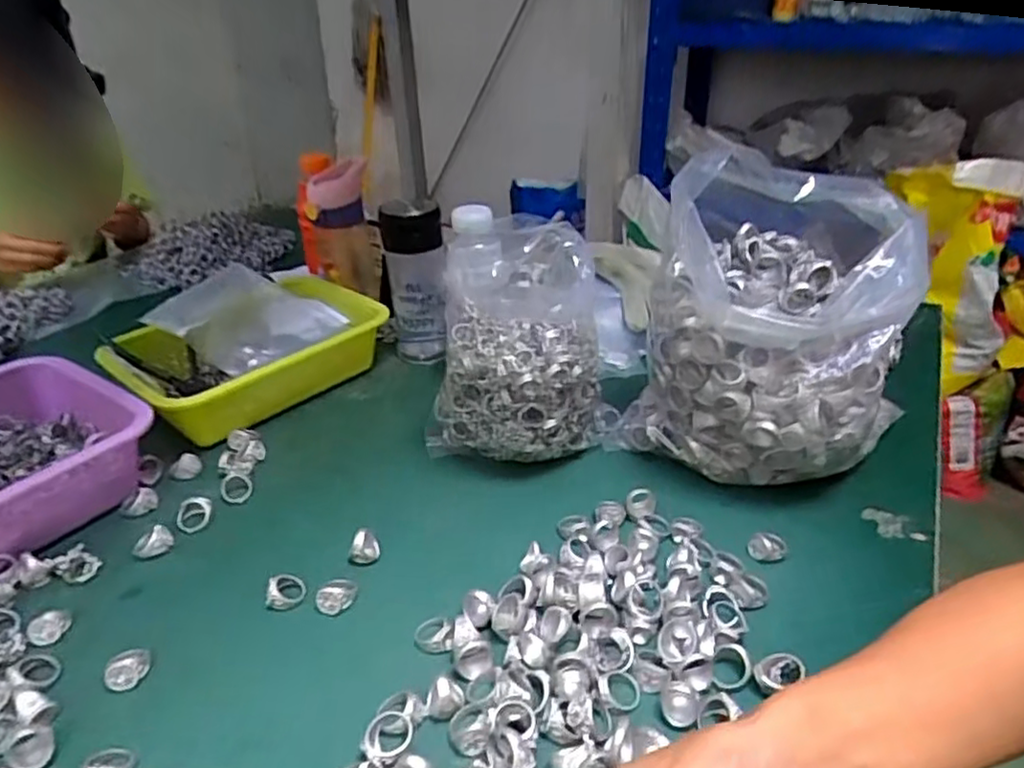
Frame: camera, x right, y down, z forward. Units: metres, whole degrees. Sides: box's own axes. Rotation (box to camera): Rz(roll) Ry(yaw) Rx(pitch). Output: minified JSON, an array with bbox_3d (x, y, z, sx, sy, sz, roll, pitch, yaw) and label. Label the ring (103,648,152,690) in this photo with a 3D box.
[{"bbox_3d":[-0.255,0.188,0.444,0.028,0.015,0.018,-20,36,-30],"label":"ring"}]

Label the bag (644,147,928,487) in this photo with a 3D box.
[{"bbox_3d":[0.219,-0.041,0.578,0.196,0.253,0.177,10,32,16],"label":"bag"}]

